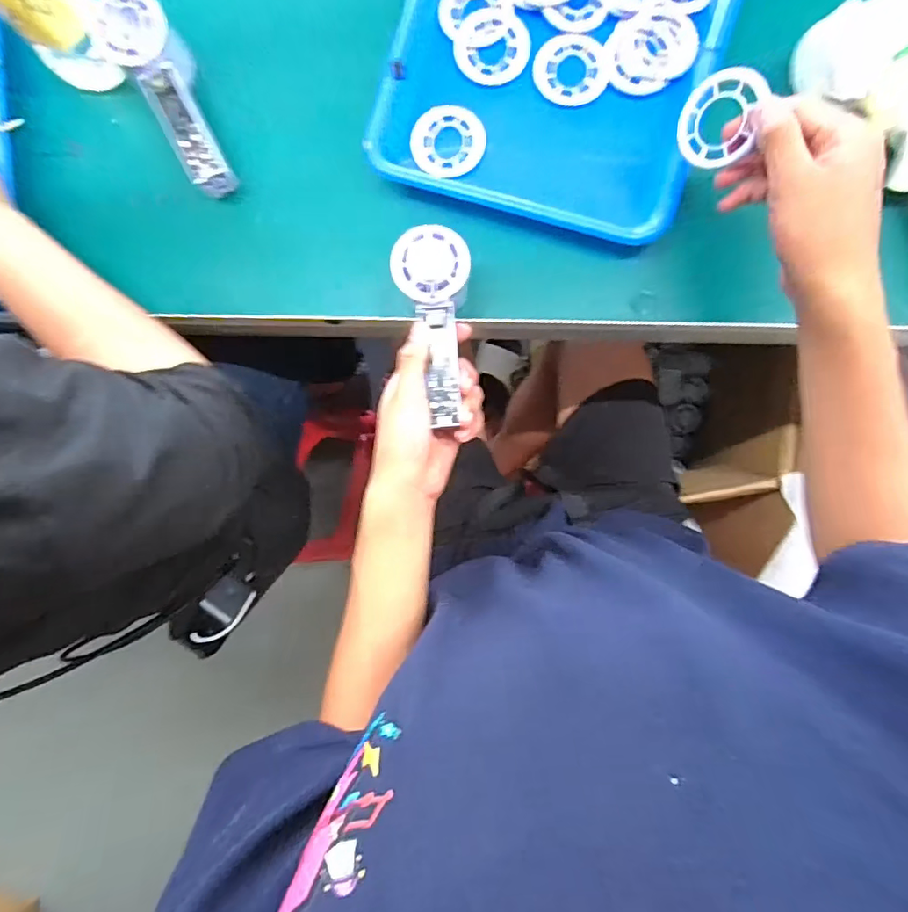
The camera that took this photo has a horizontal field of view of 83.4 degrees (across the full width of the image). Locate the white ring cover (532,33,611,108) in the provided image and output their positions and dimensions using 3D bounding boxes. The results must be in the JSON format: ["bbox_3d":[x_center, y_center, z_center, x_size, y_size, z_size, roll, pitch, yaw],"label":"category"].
[{"bbox_3d":[0.098,-0.324,0.428,0.062,0.005,0.058,6,89,4],"label":"white ring cover"}]

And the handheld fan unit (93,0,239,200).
[{"bbox_3d":[-0.235,-0.298,0.433,0.051,0.046,0.161,-25,99,3],"label":"handheld fan unit"}]

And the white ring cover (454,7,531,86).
[{"bbox_3d":[0.032,-0.346,0.430,0.061,0.004,0.063,9,89,4],"label":"white ring cover"}]

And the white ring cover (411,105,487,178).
[{"bbox_3d":[-0.005,-0.268,0.434,0.062,0.008,0.057,-6,88,3],"label":"white ring cover"}]

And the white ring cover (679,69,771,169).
[{"bbox_3d":[0.181,-0.230,0.349,0.054,0.008,0.056,33,128,32],"label":"white ring cover"}]

